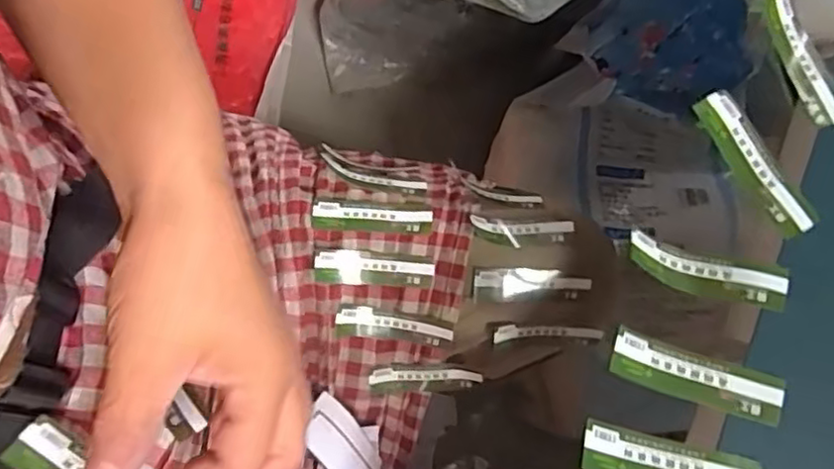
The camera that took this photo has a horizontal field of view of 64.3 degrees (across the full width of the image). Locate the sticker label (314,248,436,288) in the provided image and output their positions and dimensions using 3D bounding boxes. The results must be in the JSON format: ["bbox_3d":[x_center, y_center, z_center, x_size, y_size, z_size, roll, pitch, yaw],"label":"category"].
[{"bbox_3d":[-0.027,0.023,0.412,0.072,0.005,0.020,8,96,-7],"label":"sticker label"}]

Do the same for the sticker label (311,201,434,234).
[{"bbox_3d":[-0.028,-0.011,0.419,0.074,0.004,0.018,4,77,-2],"label":"sticker label"}]

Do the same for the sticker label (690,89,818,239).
[{"bbox_3d":[0.157,-0.033,0.311,0.019,0.005,0.076,-34,81,13],"label":"sticker label"}]

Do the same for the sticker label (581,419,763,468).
[{"bbox_3d":[0.103,0.094,0.268,0.073,0.009,0.021,14,74,-1],"label":"sticker label"}]

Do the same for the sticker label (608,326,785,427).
[{"bbox_3d":[0.118,0.060,0.279,0.073,0.008,0.021,19,74,0],"label":"sticker label"}]

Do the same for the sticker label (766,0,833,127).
[{"bbox_3d":[0.190,-0.087,0.326,0.017,0.009,0.072,-19,77,-10],"label":"sticker label"}]

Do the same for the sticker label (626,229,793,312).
[{"bbox_3d":[0.130,0.018,0.299,0.070,0.011,0.019,15,74,-1],"label":"sticker label"}]

